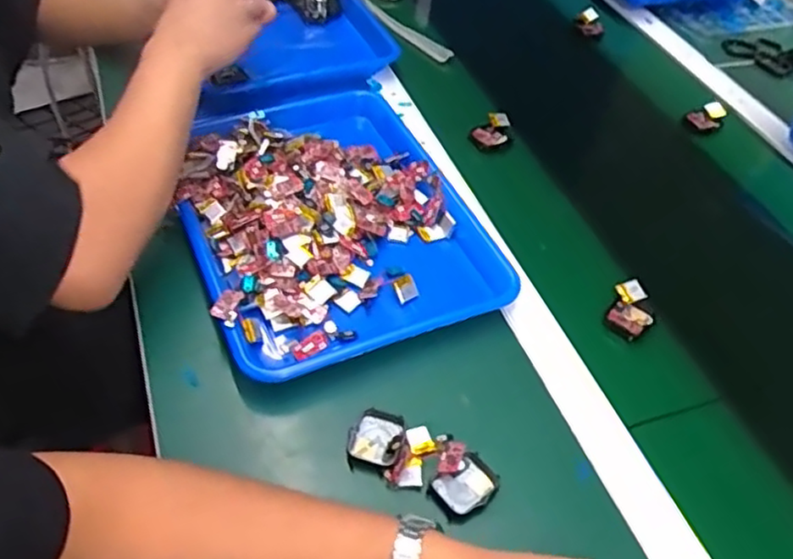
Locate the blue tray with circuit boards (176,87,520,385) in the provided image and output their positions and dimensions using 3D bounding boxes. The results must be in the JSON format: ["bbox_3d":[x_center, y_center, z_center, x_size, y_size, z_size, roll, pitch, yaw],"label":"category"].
[{"bbox_3d":[-0.063,-0.068,0.618,0.243,0.041,0.320,-15,51,-19],"label":"blue tray with circuit boards"}]

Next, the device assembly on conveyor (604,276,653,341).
[{"bbox_3d":[0.210,0.026,0.602,0.037,0.017,0.057,19,49,11],"label":"device assembly on conveyor"}]

